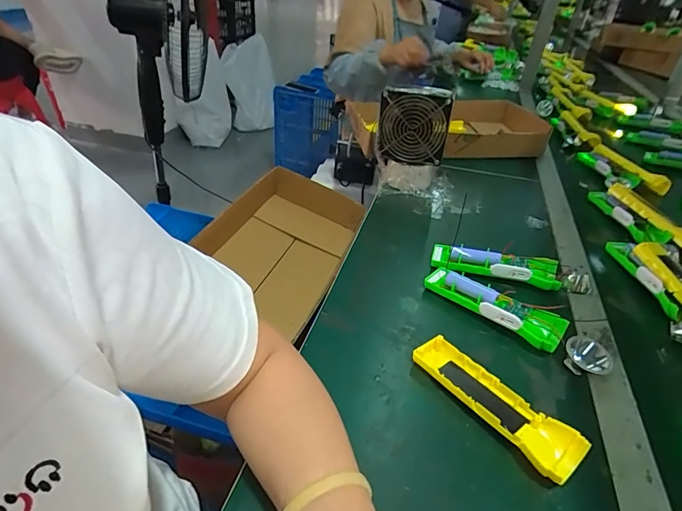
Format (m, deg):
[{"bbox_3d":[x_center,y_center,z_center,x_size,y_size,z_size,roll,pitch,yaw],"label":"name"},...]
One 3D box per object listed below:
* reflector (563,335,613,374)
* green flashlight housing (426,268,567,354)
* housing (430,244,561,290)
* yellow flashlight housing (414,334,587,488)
[{"bbox_3d":[0.260,0.104,0.426,0.037,0.031,0.043,-27,45,-35],"label":"reflector"},{"bbox_3d":[0.179,0.060,0.491,0.161,0.033,0.042,29,43,32],"label":"green flashlight housing"},{"bbox_3d":[0.207,0.015,0.554,0.165,0.035,0.045,11,37,12],"label":"housing"},{"bbox_3d":[0.140,0.139,0.387,0.047,0.024,0.163,-23,43,-32],"label":"yellow flashlight housing"}]

